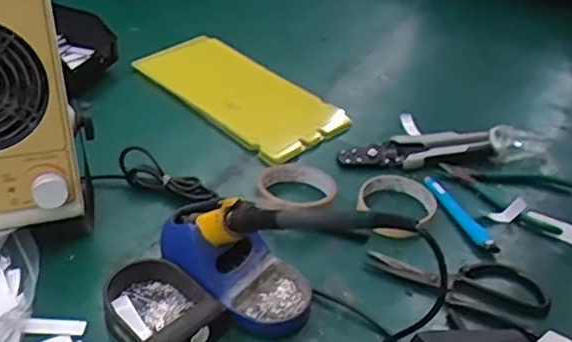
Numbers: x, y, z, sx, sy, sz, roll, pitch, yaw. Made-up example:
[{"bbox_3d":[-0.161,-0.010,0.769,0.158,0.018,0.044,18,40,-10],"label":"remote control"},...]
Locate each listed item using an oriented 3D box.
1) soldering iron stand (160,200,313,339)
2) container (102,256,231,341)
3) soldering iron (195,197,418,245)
[{"bbox_3d":[-0.045,0.082,0.570,0.152,0.062,0.080,27,44,23],"label":"soldering iron stand"},{"bbox_3d":[-0.111,0.117,0.539,0.108,0.034,0.079,33,46,29],"label":"container"},{"bbox_3d":[0.010,0.040,0.497,0.197,0.030,0.030,-4,29,37],"label":"soldering iron"}]

